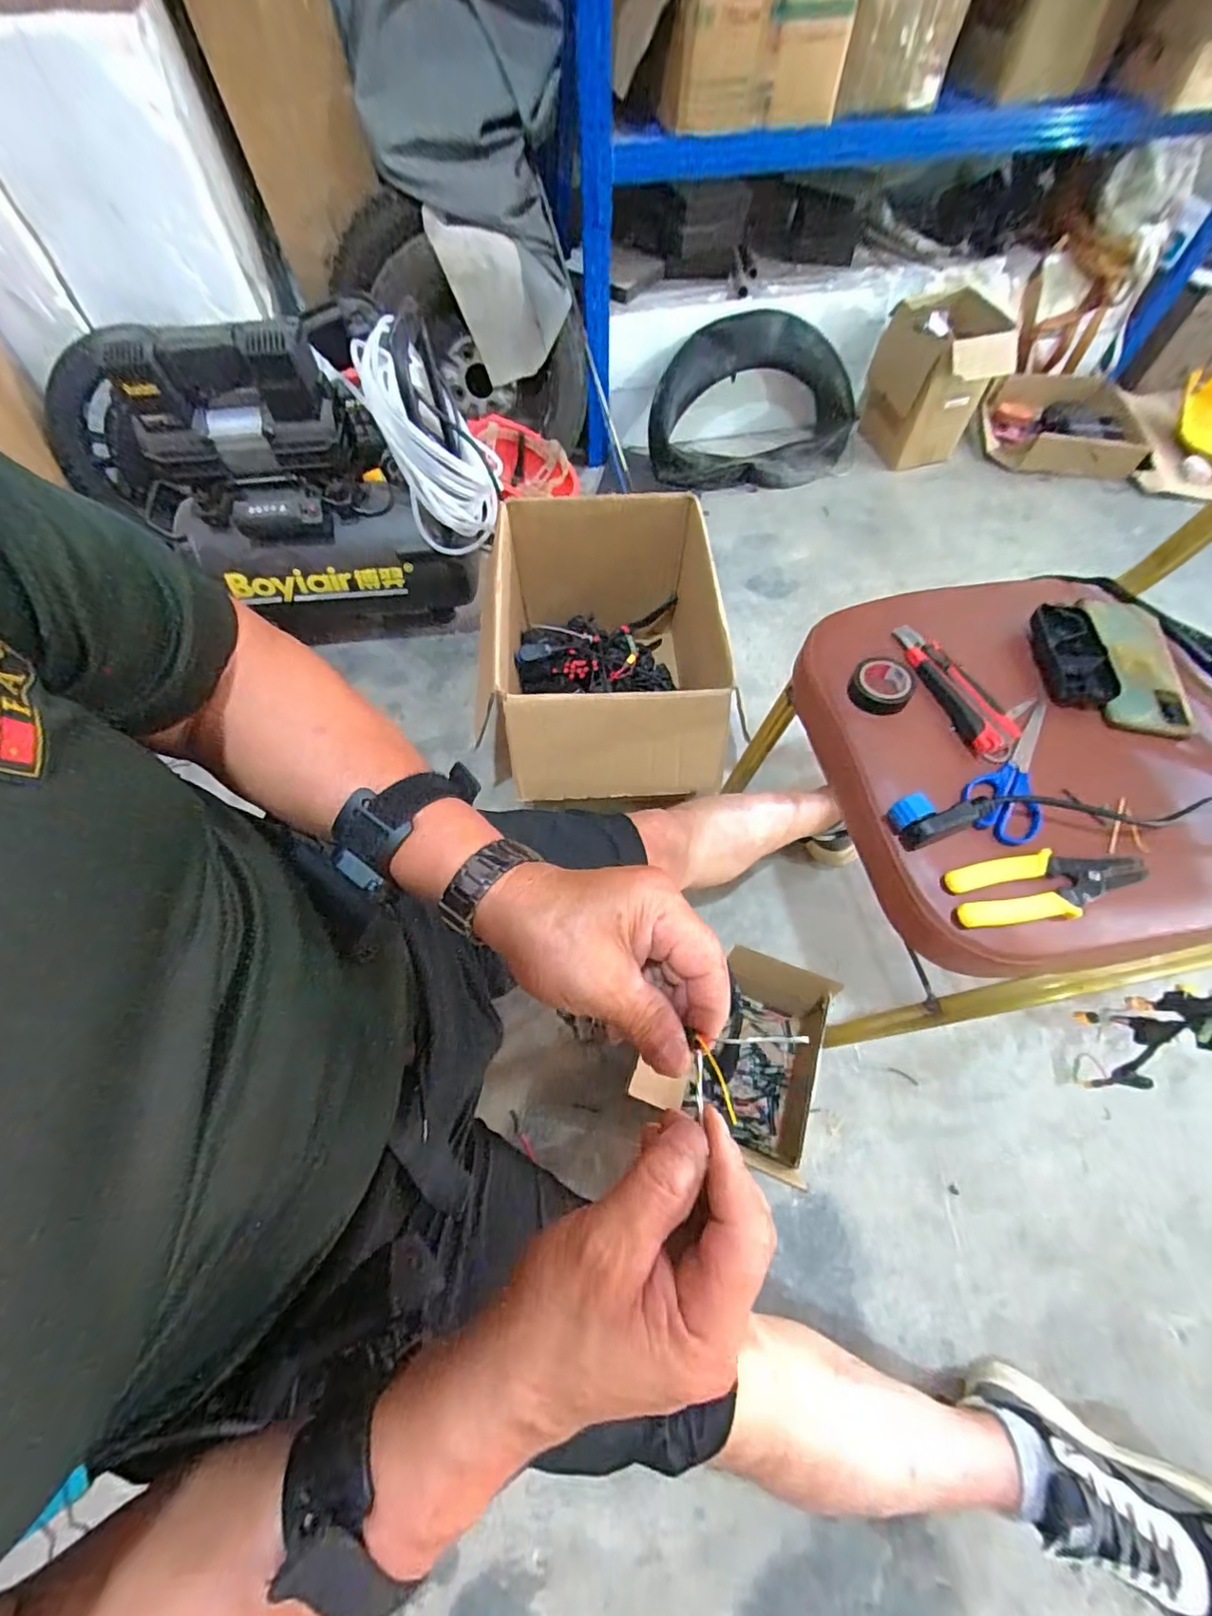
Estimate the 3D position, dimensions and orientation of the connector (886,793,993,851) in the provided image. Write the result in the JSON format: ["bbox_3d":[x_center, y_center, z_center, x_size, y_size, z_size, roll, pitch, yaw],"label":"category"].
[{"bbox_3d":[0.268,0.004,0.458,0.074,0.032,0.036,-19,65,-10],"label":"connector"}]

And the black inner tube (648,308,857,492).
[{"bbox_3d":[0.353,-0.927,1.327,0.496,0.273,0.212,-4,63,-1],"label":"black inner tube"}]

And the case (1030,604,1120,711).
[{"bbox_3d":[0.442,-0.146,0.539,0.052,0.031,0.108,0,63,0],"label":"case"}]

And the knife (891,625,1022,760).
[{"bbox_3d":[0.312,-0.111,0.516,0.047,0.012,0.145,-21,65,-10],"label":"knife"}]

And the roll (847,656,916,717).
[{"bbox_3d":[0.251,-0.113,0.516,0.053,0.019,0.056,0,63,0],"label":"roll"}]

